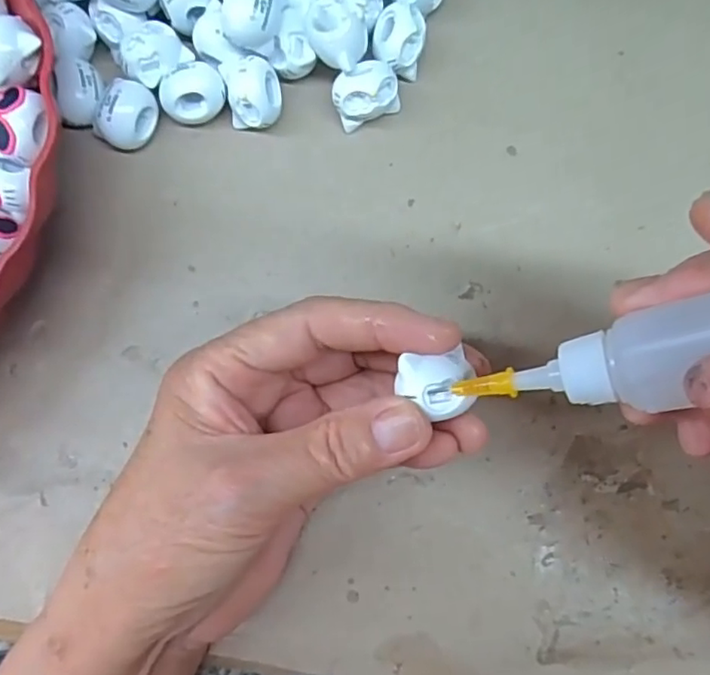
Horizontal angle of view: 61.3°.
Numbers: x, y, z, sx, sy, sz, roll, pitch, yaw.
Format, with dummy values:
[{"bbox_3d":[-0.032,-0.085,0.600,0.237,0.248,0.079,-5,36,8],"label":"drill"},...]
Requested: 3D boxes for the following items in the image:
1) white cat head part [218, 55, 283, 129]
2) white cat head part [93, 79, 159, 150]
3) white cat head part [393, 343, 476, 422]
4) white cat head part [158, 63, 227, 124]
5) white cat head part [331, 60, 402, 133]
[{"bbox_3d":[-0.040,-0.097,0.236,0.021,0.021,0.026,-14,83,-1],"label":"white cat head part"},{"bbox_3d":[-0.089,-0.086,0.237,0.015,0.022,0.026,26,84,4],"label":"white cat head part"},{"bbox_3d":[0.025,0.014,0.176,0.022,0.014,0.019,-12,83,-1],"label":"white cat head part"},{"bbox_3d":[-0.063,-0.096,0.239,0.024,0.017,0.019,-30,83,-3],"label":"white cat head part"},{"bbox_3d":[0.004,-0.096,0.236,0.025,0.018,0.020,-31,84,-3],"label":"white cat head part"}]

